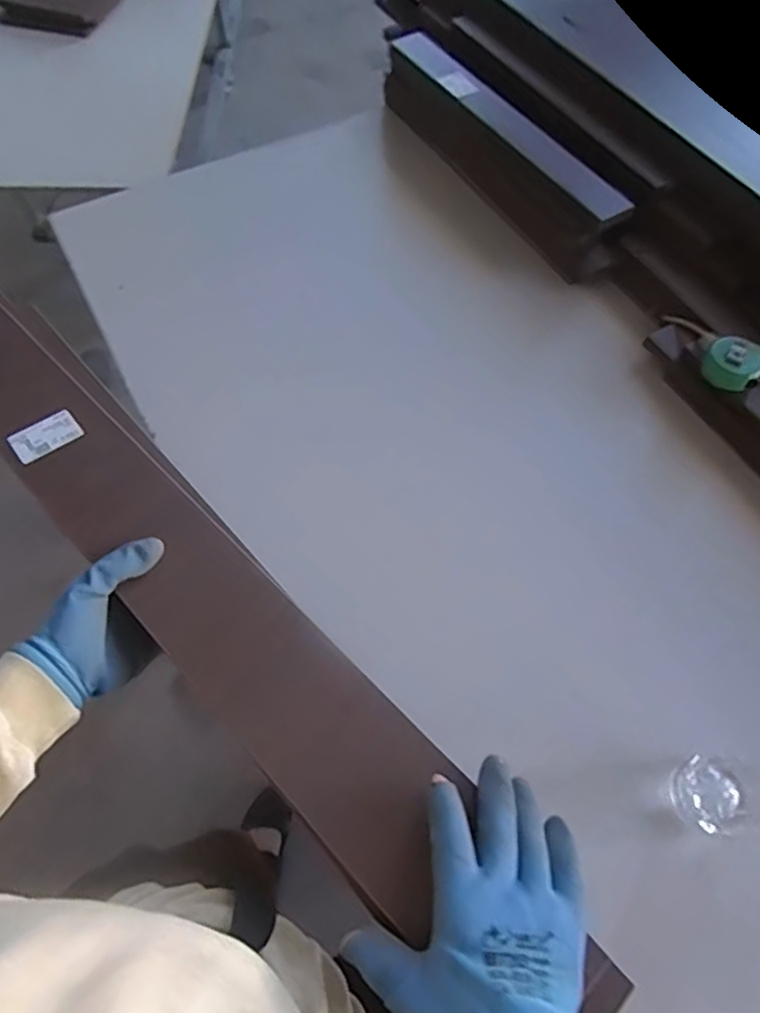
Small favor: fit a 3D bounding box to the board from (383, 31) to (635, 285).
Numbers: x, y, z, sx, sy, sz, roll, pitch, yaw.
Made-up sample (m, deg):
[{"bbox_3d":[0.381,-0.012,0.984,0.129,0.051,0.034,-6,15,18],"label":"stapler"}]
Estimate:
[{"bbox_3d":[0.173,-0.571,0.989,0.104,0.087,0.554,-27,64,-14],"label":"board"}]

